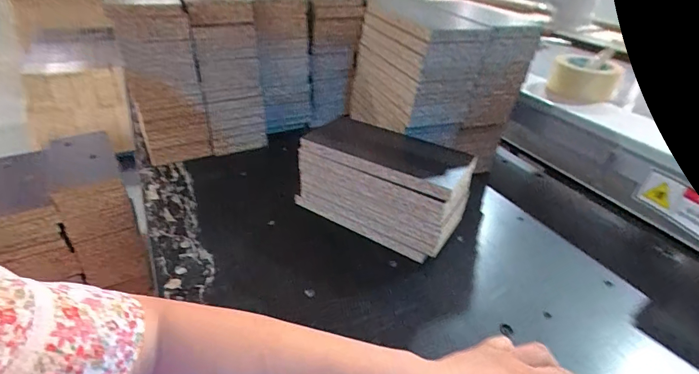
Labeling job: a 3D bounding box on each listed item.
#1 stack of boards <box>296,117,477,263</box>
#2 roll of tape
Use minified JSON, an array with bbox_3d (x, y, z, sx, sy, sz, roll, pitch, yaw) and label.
[{"bbox_3d":[0.040,-0.008,0.493,0.199,0.120,0.101,20,37,21],"label":"stack of boards"},{"bbox_3d":[0.411,-0.194,0.690,0.110,0.056,0.109,22,38,24],"label":"roll of tape"}]

